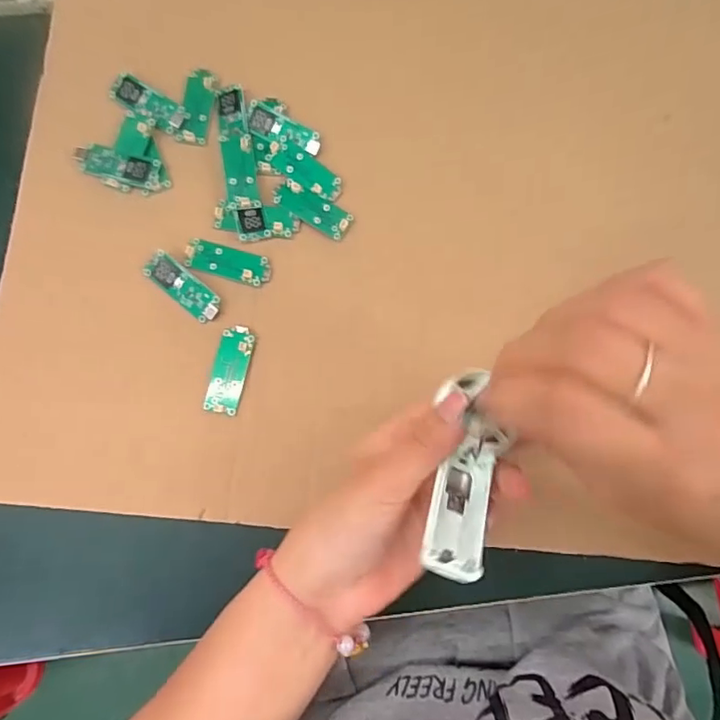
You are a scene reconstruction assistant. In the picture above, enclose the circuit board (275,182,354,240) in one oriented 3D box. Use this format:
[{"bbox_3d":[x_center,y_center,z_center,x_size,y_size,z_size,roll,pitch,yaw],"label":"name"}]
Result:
[{"bbox_3d":[-0.028,-0.094,0.329,0.048,0.005,0.019,33,82,4],"label":"circuit board"}]

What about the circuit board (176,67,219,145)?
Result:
[{"bbox_3d":[-0.103,-0.160,0.337,0.018,0.004,0.048,8,81,0],"label":"circuit board"}]

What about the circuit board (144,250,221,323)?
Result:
[{"bbox_3d":[-0.105,-0.043,0.318,0.050,0.007,0.019,40,82,5],"label":"circuit board"}]

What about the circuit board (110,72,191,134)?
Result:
[{"bbox_3d":[-0.133,-0.159,0.334,0.049,0.007,0.021,30,90,0],"label":"circuit board"}]

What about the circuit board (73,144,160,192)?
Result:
[{"bbox_3d":[-0.151,-0.119,0.331,0.052,0.007,0.021,17,81,2],"label":"circuit board"}]

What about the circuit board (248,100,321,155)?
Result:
[{"bbox_3d":[-0.047,-0.144,0.334,0.049,0.005,0.021,22,81,3],"label":"circuit board"}]

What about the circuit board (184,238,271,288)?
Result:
[{"bbox_3d":[-0.079,-0.059,0.322,0.051,0.004,0.019,16,81,2],"label":"circuit board"}]

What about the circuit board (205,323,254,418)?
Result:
[{"bbox_3d":[-0.076,0.005,0.311,0.019,0.006,0.051,11,81,1],"label":"circuit board"}]

